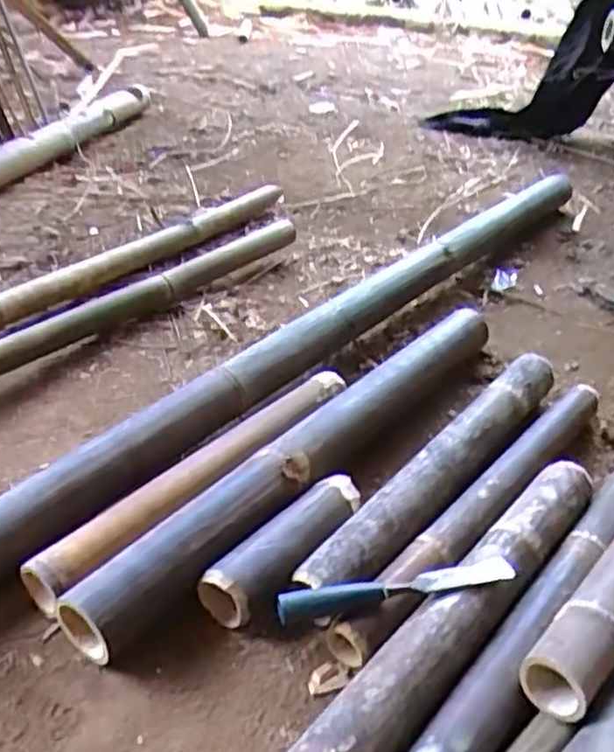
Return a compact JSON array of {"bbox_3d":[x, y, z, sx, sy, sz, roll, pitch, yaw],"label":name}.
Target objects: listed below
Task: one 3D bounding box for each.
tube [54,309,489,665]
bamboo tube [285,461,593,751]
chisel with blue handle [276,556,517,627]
[{"bbox_3d":[0.031,0.074,0.856,0.079,0.068,0.745,30,42,29],"label":"tube"},{"bbox_3d":[0.153,0.230,0.674,0.071,0.061,0.541,30,43,30],"label":"bamboo tube"},{"bbox_3d":[0.086,0.201,0.660,0.227,0.022,0.024,-3,37,-12],"label":"chisel with blue handle"}]

